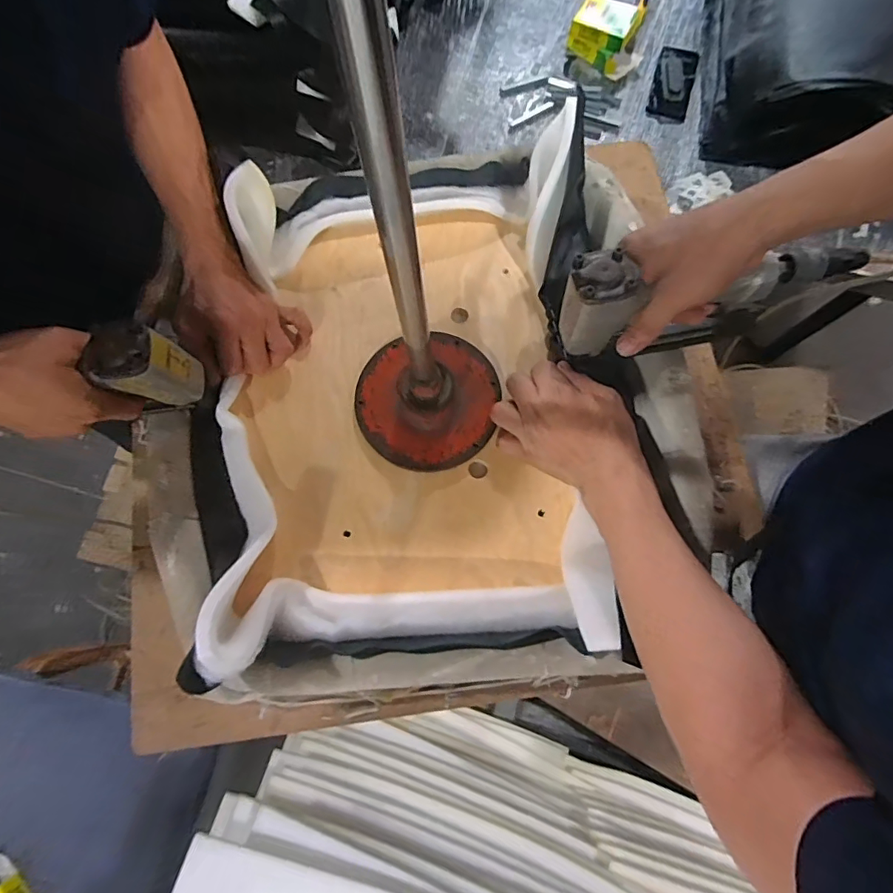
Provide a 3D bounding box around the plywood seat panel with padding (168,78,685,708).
[{"bbox_3d":[-0.027,-0.062,0.476,0.442,0.099,0.493,-6,76,-1],"label":"plywood seat panel with padding"}]

